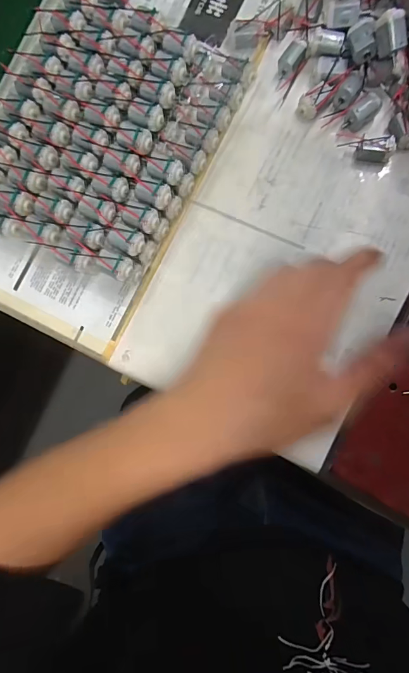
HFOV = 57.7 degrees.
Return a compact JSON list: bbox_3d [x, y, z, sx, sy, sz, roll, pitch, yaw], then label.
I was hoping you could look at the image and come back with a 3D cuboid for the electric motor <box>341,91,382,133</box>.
[{"bbox_3d":[0.131,-0.187,0.310,0.028,0.017,0.016,-34,81,3],"label":"electric motor"}]

